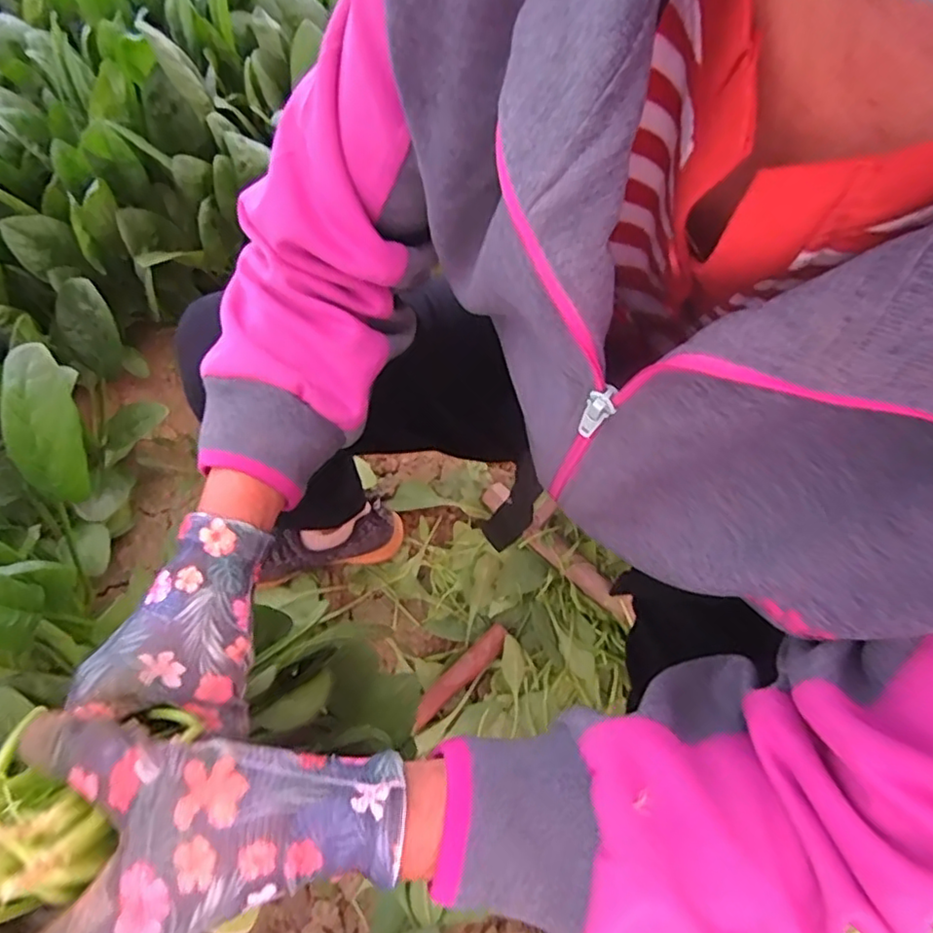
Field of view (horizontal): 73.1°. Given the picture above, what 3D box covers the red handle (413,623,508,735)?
[{"bbox_3d":[-0.009,0.241,0.724,0.146,0.020,0.028,-40,70,-16],"label":"red handle"}]

